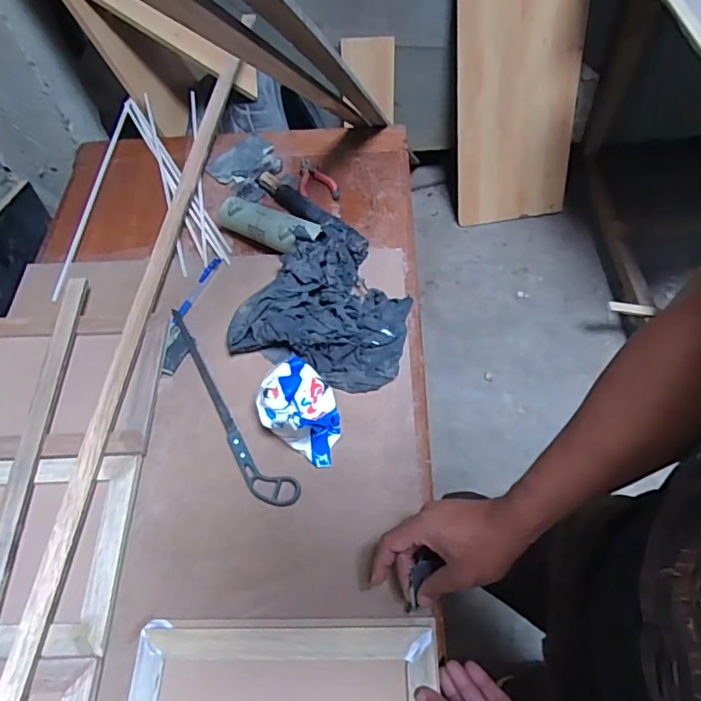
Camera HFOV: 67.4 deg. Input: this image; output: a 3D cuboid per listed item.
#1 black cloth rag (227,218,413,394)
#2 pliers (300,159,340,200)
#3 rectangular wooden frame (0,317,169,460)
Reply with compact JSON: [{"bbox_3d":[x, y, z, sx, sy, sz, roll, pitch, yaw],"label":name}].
[{"bbox_3d":[-0.021,-0.073,0.723,0.221,0.062,0.235,17,60,12],"label":"black cloth rag"},{"bbox_3d":[-0.058,-0.294,0.889,0.061,0.010,0.105,-11,58,-4],"label":"pliers"},{"bbox_3d":[-0.405,0.043,0.693,0.304,0.019,0.206,-1,58,1],"label":"rectangular wooden frame"}]

